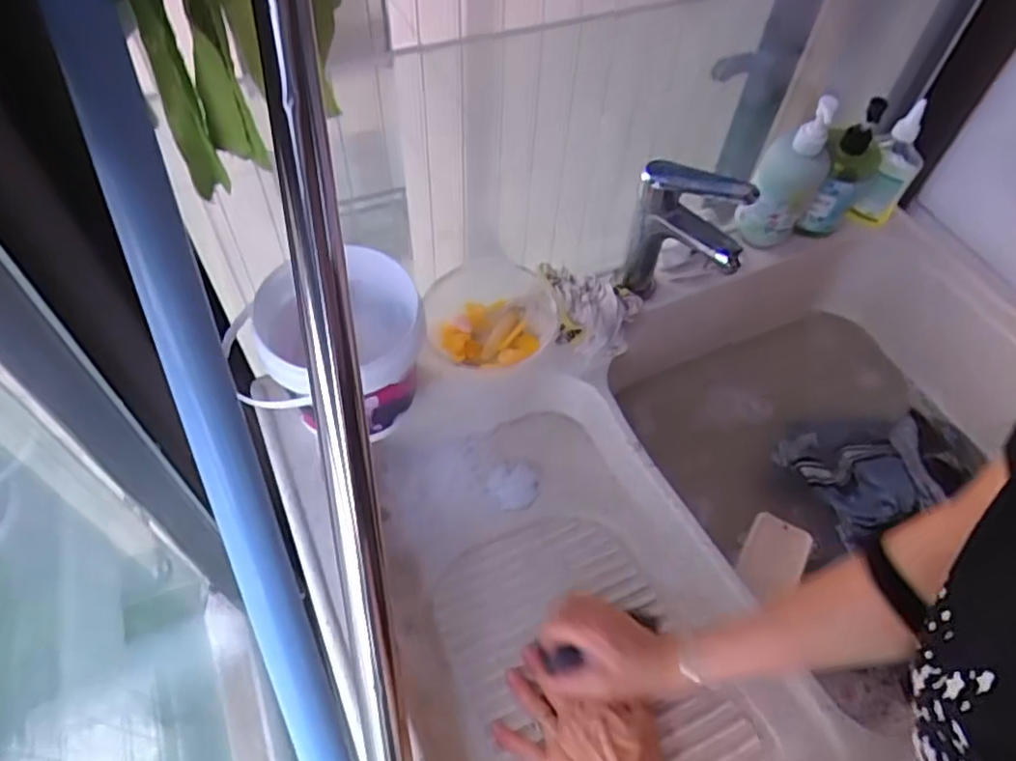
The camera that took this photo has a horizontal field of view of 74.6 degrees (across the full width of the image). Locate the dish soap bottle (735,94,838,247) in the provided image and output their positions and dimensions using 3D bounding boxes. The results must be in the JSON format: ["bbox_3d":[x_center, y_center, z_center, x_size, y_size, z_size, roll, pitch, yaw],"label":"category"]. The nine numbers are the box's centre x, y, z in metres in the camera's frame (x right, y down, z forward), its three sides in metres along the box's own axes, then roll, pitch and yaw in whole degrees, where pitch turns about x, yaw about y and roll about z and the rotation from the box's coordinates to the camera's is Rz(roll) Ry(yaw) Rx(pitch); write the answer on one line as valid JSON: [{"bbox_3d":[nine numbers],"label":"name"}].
[{"bbox_3d":[0.328,-0.239,0.777,0.068,0.172,0.061,31,59,17],"label":"dish soap bottle"}]

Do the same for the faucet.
[{"bbox_3d":[0.183,-0.146,0.711,0.114,0.148,0.079,13,55,6],"label":"faucet"}]

